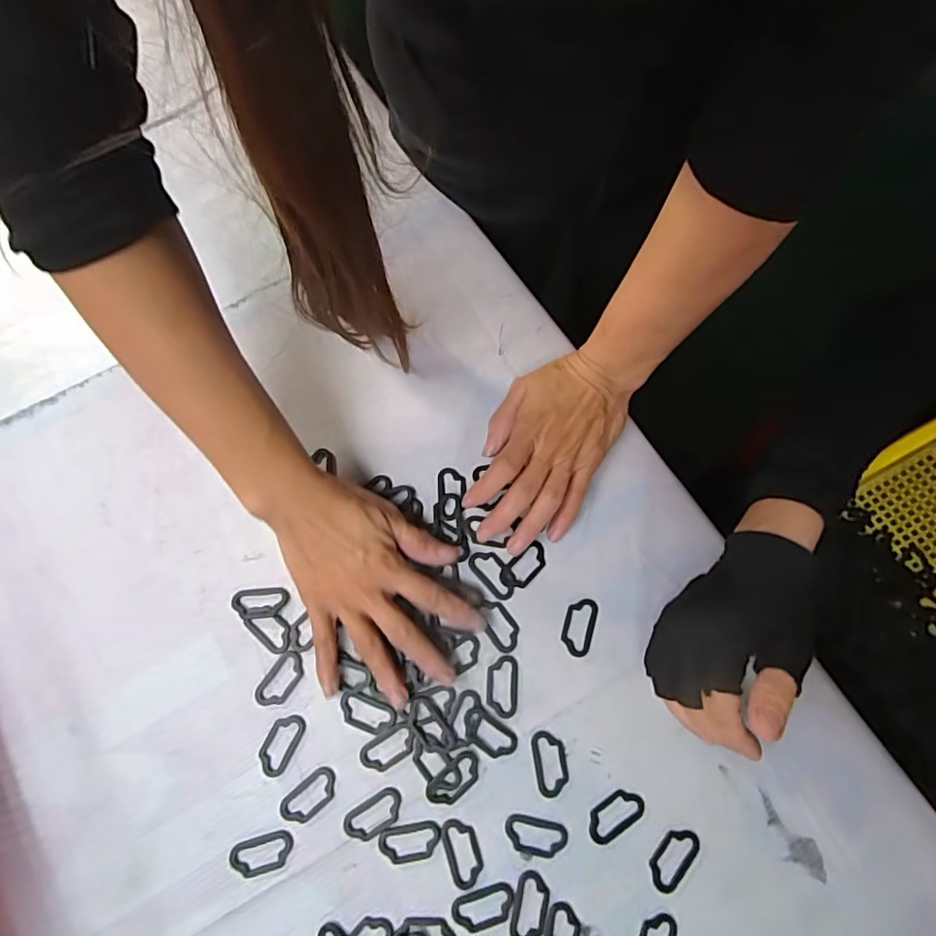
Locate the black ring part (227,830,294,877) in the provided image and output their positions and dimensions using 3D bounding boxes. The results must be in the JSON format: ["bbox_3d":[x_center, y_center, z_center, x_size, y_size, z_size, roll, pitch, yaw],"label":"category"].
[{"bbox_3d":[-0.129,0.244,0.347,0.039,0.004,0.021,-16,74,-3],"label":"black ring part"}]

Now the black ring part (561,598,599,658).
[{"bbox_3d":[0.076,0.109,0.379,0.021,0.004,0.038,16,75,6],"label":"black ring part"}]

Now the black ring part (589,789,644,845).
[{"bbox_3d":[0.093,0.221,0.350,0.040,0.004,0.020,-33,76,-8],"label":"black ring part"}]

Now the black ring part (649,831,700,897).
[{"bbox_3d":[0.128,0.244,0.343,0.021,0.004,0.040,37,78,11],"label":"black ring part"}]

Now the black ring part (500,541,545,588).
[{"bbox_3d":[0.040,0.069,0.389,0.037,0.006,0.020,-42,77,-10],"label":"black ring part"}]

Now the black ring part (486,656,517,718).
[{"bbox_3d":[0.023,0.146,0.370,0.021,0.004,0.039,2,74,2],"label":"black ring part"}]

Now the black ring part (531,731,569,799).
[{"bbox_3d":[0.053,0.192,0.357,0.021,0.004,0.039,-9,74,-1],"label":"black ring part"}]

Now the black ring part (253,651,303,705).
[{"bbox_3d":[-0.127,0.144,0.373,0.022,0.004,0.038,34,78,10],"label":"black ring part"}]

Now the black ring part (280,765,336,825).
[{"bbox_3d":[-0.102,0.211,0.354,0.038,0.004,0.022,-38,77,-9],"label":"black ring part"}]

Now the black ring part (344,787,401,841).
[{"bbox_3d":[-0.060,0.222,0.351,0.039,0.004,0.020,-31,76,-7],"label":"black ring part"}]

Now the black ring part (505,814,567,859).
[{"bbox_3d":[0.043,0.233,0.348,0.039,0.004,0.021,9,75,4],"label":"black ring part"}]

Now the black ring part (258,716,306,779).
[{"bbox_3d":[-0.124,0.182,0.364,0.021,0.004,0.040,26,76,8],"label":"black ring part"}]

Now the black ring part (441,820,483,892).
[{"bbox_3d":[-0.004,0.243,0.347,0.021,0.004,0.039,-15,74,-3],"label":"black ring part"}]

